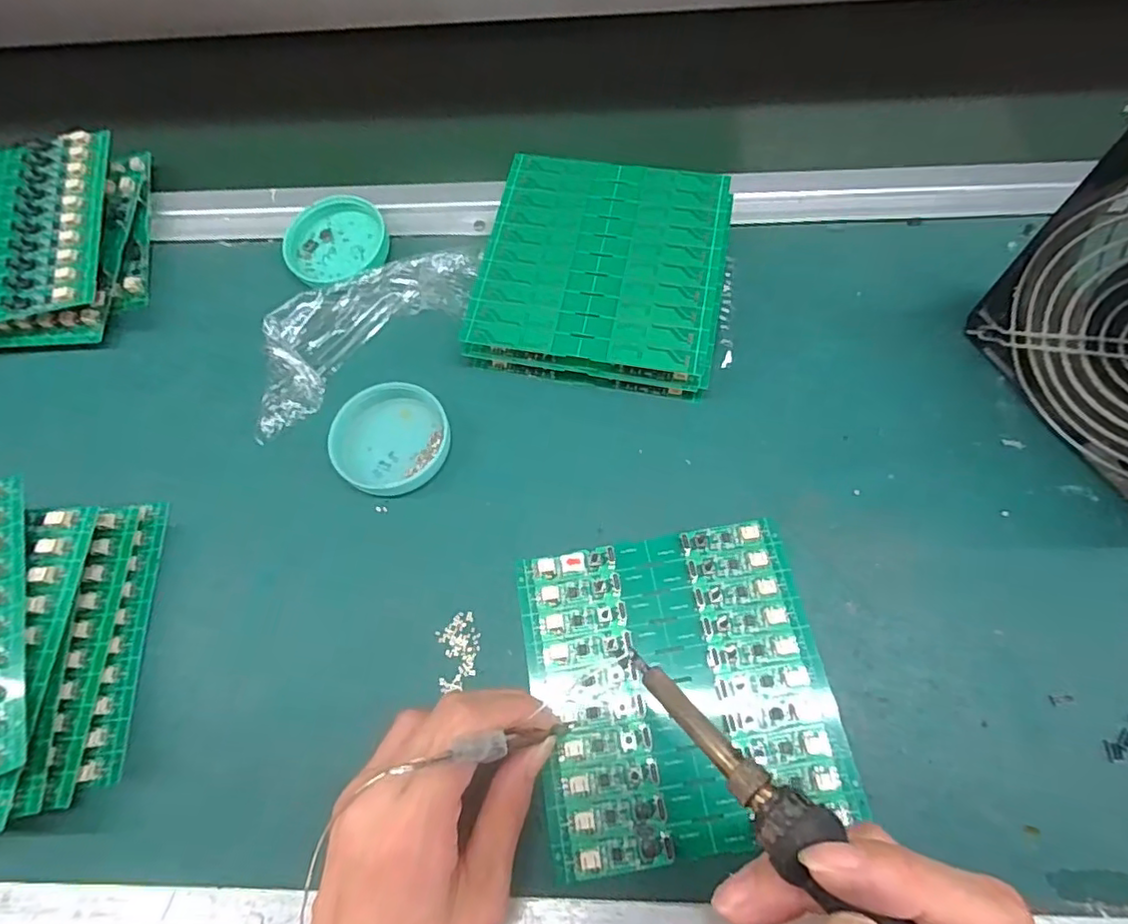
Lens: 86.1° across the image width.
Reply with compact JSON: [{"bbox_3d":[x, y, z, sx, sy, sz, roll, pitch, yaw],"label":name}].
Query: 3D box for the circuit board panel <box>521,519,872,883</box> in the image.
[{"bbox_3d":[0.054,0.102,0.280,0.133,0.005,0.137,-10,66,-1],"label":"circuit board panel"}]

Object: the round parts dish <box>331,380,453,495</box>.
[{"bbox_3d":[-0.096,-0.014,0.335,0.063,0.016,0.061,-1,66,3],"label":"round parts dish"}]

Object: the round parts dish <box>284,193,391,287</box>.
[{"bbox_3d":[-0.148,-0.145,0.394,0.065,0.012,0.068,-1,66,3],"label":"round parts dish"}]

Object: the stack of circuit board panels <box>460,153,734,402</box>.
[{"bbox_3d":[0.025,-0.115,0.363,0.138,0.030,0.139,10,67,8],"label":"stack of circuit board panels"}]

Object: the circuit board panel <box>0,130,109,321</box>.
[{"bbox_3d":[-0.358,-0.145,0.381,0.128,0.017,0.137,-11,71,-3],"label":"circuit board panel"}]

